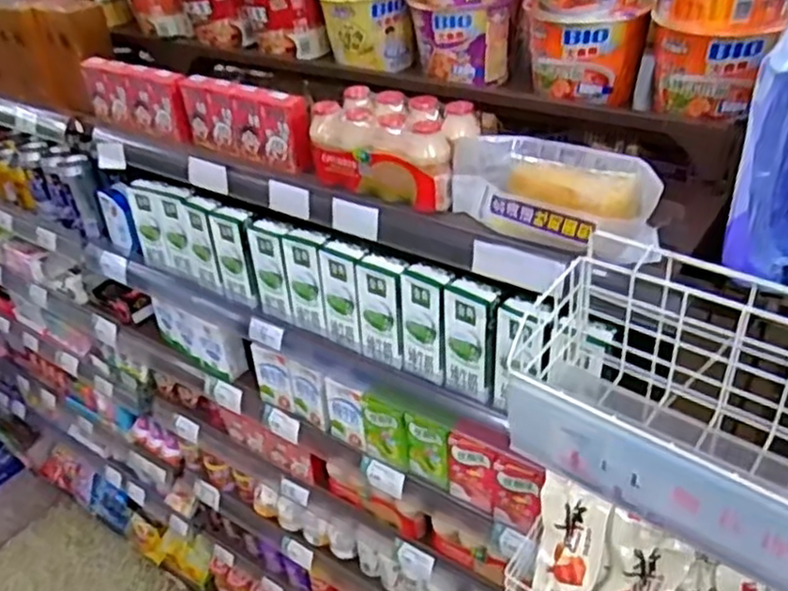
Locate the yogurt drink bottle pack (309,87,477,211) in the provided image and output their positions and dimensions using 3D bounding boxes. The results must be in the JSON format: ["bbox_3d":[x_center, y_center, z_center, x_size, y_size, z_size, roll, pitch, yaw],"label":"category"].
[{"bbox_3d":[0.003,-0.167,0.787,0.177,0.085,0.101,18,42,30],"label":"yogurt drink bottle pack"}]

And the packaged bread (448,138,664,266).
[{"bbox_3d":[0.151,-0.097,0.677,0.211,0.076,0.068,24,45,35],"label":"packaged bread"}]

